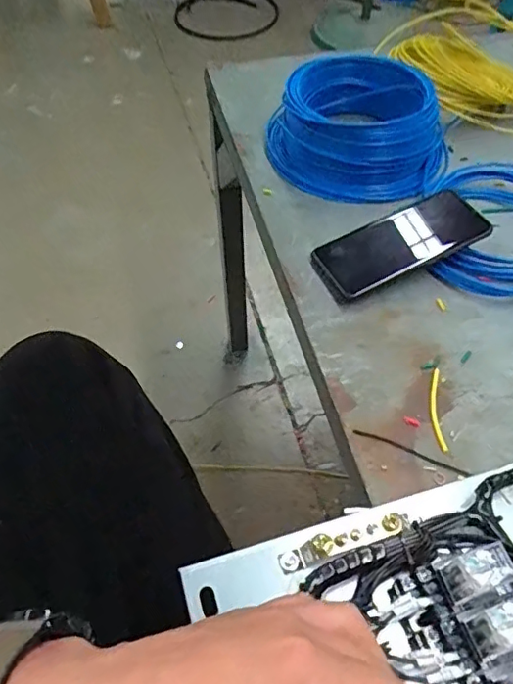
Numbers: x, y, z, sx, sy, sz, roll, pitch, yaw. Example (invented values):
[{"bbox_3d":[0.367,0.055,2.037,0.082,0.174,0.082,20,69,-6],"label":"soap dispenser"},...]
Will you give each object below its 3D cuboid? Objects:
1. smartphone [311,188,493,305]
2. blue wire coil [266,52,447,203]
[{"bbox_3d":[0.143,-0.100,0.552,0.174,0.008,0.073,-24,60,-9],"label":"smartphone"},{"bbox_3d":[0.118,-0.252,0.632,0.205,0.073,0.159,1,54,1],"label":"blue wire coil"}]

